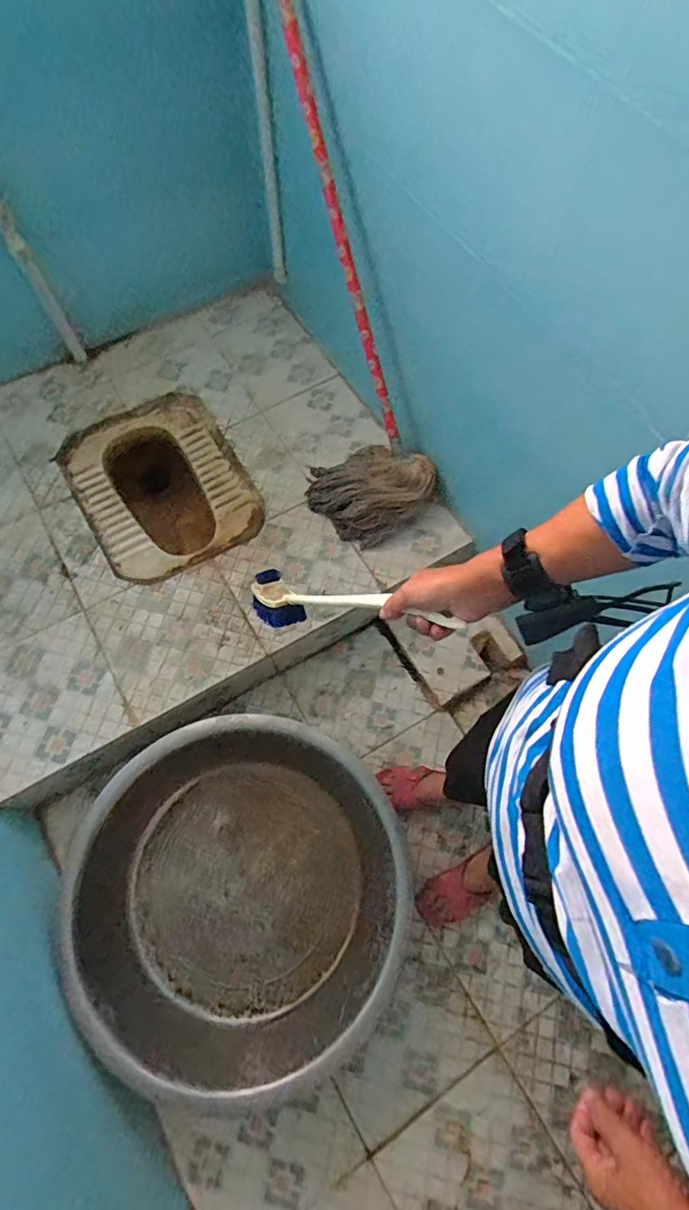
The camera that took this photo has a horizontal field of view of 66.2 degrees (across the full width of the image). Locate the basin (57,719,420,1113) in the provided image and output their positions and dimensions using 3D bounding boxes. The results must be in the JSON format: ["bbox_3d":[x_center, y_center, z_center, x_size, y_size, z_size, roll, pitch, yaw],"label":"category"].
[{"bbox_3d":[-0.217,0.540,1.040,0.587,0.158,0.604,0,68,-1],"label":"basin"}]

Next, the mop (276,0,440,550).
[{"bbox_3d":[-0.026,-0.682,0.989,0.291,1.191,0.165,-18,32,-8],"label":"mop"}]

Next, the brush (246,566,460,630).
[{"bbox_3d":[-0.017,-0.008,0.720,0.066,0.433,0.076,44,69,-25],"label":"brush"}]

